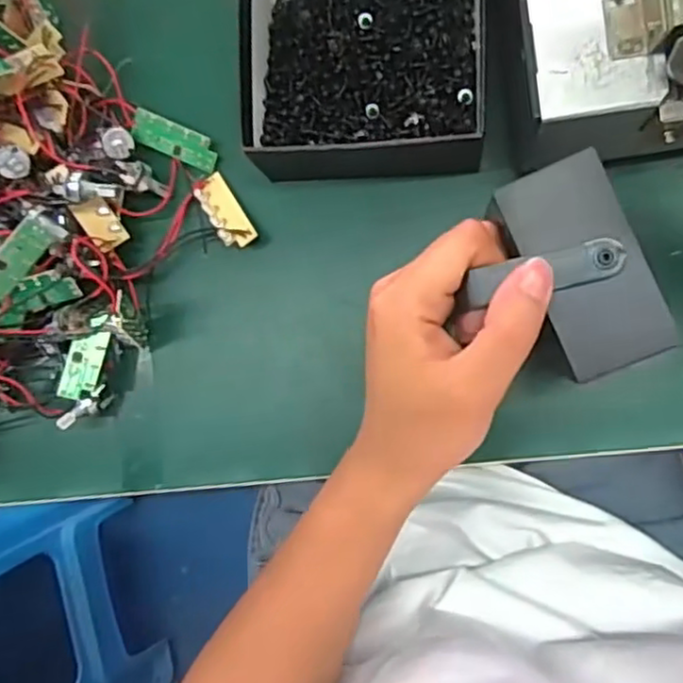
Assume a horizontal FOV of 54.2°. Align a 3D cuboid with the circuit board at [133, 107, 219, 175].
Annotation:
[{"bbox_3d":[-0.089,-0.108,0.358,0.048,0.004,0.018,21,116,0],"label":"circuit board"}]

